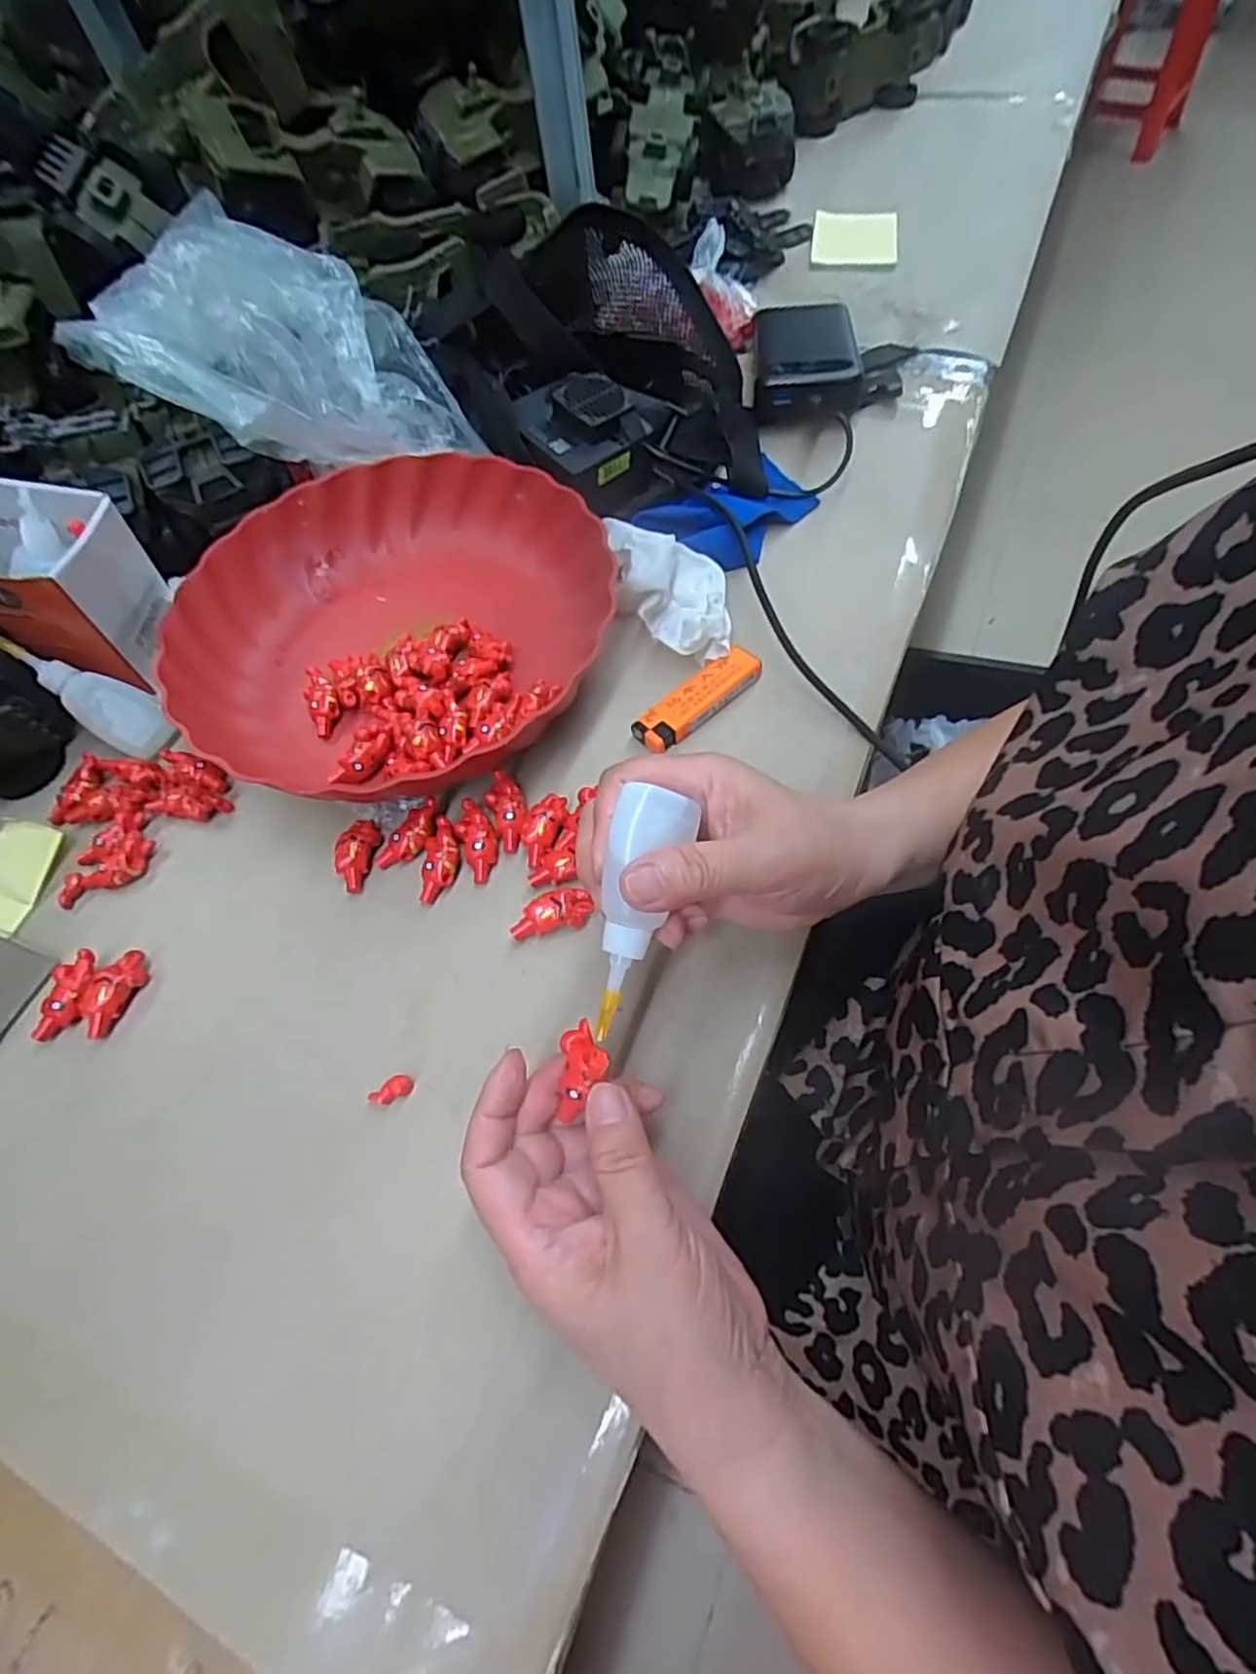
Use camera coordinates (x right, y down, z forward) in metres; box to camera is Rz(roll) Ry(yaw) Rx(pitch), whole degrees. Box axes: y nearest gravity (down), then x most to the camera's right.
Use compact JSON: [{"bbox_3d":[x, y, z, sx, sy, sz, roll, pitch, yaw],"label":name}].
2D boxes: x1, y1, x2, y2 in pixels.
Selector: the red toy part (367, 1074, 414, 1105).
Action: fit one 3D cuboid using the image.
[{"bbox_3d":[-0.102,0.109,0.297,0.018,0.005,0.009,-29,62,-9],"label":"red toy part"}]

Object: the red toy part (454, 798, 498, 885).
[{"bbox_3d":[-0.076,0.001,0.347,0.018,0.008,0.043,-15,75,-5],"label":"red toy part"}]

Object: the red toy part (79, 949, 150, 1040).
[{"bbox_3d":[-0.244,0.073,0.326,0.019,0.011,0.039,19,65,16],"label":"red toy part"}]

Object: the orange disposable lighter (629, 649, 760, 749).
[{"bbox_3d":[0.039,-0.075,0.381,0.079,0.014,0.022,-38,67,-16],"label":"orange disposable lighter"}]

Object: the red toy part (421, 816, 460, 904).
[{"bbox_3d":[-0.094,0.011,0.344,0.019,0.009,0.043,5,74,5],"label":"red toy part"}]

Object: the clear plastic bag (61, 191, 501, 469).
[{"bbox_3d":[-0.227,-0.307,0.432,0.248,0.112,0.132,21,66,17],"label":"clear plastic bag"}]

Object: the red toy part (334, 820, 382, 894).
[{"bbox_3d":[-0.139,0.009,0.353,0.016,0.013,0.038,6,62,10],"label":"red toy part"}]

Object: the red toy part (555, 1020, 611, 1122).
[{"bbox_3d":[-0.016,0.083,0.250,0.017,0.008,0.031,-4,62,0],"label":"red toy part"}]

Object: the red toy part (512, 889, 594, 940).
[{"bbox_3d":[-0.037,0.037,0.326,0.038,0.014,0.017,-19,61,-4],"label":"red toy part"}]

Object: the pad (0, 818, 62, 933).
[{"bbox_3d":[-0.331,0.018,0.368,0.049,0.009,0.053,14,64,14],"label":"pad"}]

